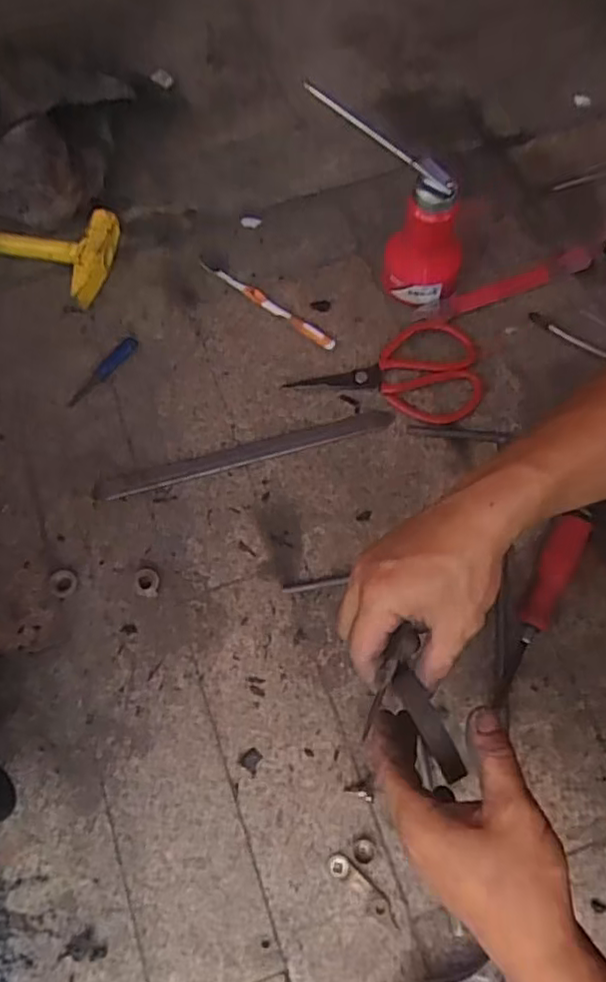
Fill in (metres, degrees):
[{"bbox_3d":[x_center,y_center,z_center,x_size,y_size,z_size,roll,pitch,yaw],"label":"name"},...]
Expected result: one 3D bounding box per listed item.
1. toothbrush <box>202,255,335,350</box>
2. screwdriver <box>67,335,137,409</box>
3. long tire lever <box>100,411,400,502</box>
[{"bbox_3d":[-0.037,-0.196,0.680,0.168,0.016,0.014,34,73,13],"label":"toothbrush"},{"bbox_3d":[-0.201,-0.120,0.656,0.018,0.017,0.094,32,73,12],"label":"screwdriver"},{"bbox_3d":[-0.056,-0.036,0.632,0.287,0.011,0.021,-15,70,-5],"label":"long tire lever"}]

